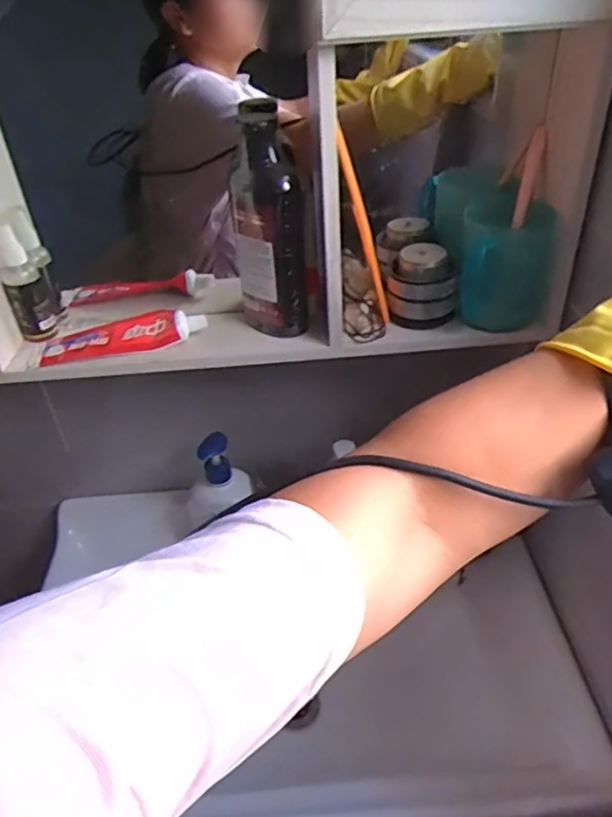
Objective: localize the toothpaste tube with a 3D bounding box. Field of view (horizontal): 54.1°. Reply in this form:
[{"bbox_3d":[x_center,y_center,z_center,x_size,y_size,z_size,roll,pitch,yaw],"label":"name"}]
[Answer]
[{"bbox_3d":[-0.187,-0.078,0.612,0.164,0.031,0.045,-7,37,-2],"label":"toothpaste tube"}]

